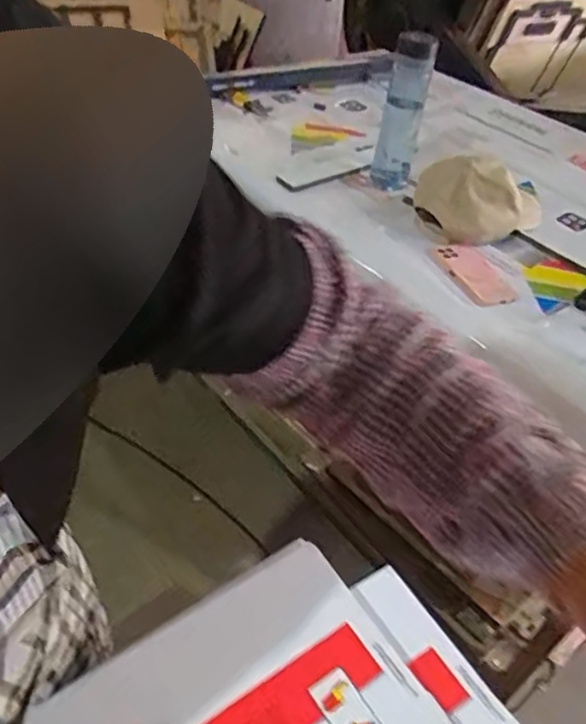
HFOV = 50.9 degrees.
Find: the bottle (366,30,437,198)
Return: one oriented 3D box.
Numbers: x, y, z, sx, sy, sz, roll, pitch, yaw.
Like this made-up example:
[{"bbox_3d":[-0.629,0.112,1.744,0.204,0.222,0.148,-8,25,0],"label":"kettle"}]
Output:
[{"bbox_3d":[0.214,-0.479,1.201,0.082,0.266,0.082,12,43,4],"label":"bottle"}]

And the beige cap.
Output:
[{"bbox_3d":[0.333,-0.294,1.116,0.221,0.113,0.190,19,43,11],"label":"beige cap"}]

